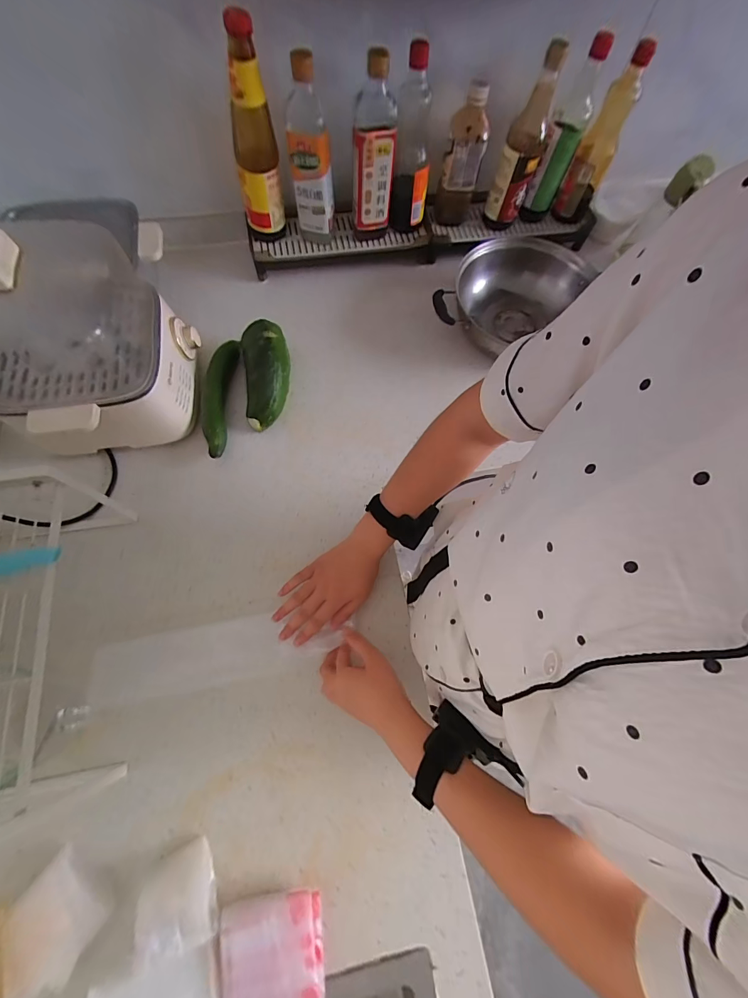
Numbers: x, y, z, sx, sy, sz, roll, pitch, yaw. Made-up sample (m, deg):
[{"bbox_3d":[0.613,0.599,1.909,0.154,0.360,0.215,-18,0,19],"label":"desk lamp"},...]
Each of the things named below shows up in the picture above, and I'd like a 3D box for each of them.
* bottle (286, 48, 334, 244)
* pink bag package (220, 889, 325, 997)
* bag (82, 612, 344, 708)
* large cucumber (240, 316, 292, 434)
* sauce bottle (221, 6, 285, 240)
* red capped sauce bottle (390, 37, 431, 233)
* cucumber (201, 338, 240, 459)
[{"bbox_3d":[-0.101,-0.540,0.595,0.063,0.224,0.061,-5,70,-6],"label":"bottle"},{"bbox_3d":[-0.105,0.470,0.389,0.099,0.028,0.094,-6,70,-5],"label":"pink bag package"},{"bbox_3d":[-0.207,0.200,0.487,0.307,0.011,0.077,-8,71,-4],"label":"bag"},{"bbox_3d":[-0.174,-0.203,0.611,0.074,0.072,0.162,-9,71,-6],"label":"large cucumber"},{"bbox_3d":[-0.187,-0.545,0.575,0.067,0.251,0.069,-13,71,-9],"label":"sauce bottle"},{"bbox_3d":[0.065,-0.563,0.613,0.058,0.238,0.053,10,69,0],"label":"red capped sauce bottle"},{"bbox_3d":[-0.251,-0.168,0.606,0.040,0.046,0.215,1,70,-2],"label":"cucumber"}]

